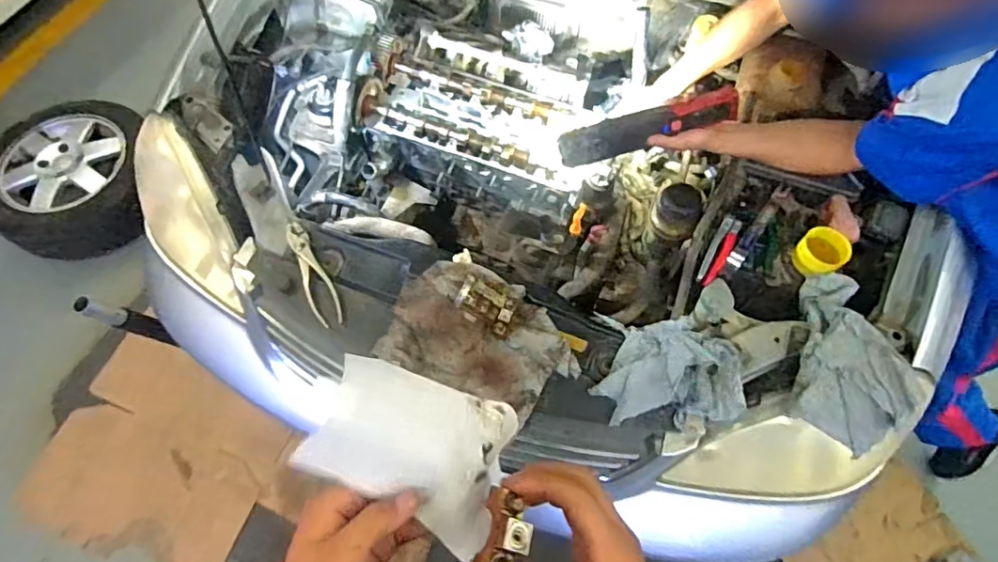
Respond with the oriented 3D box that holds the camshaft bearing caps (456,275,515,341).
[{"bbox_3d":[-0.018,0.040,0.864,0.094,0.047,0.064,25,65,11],"label":"camshaft bearing caps"}]

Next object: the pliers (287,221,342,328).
[{"bbox_3d":[-0.317,-0.013,0.924,0.048,0.015,0.188,-22,88,-12],"label":"pliers"}]

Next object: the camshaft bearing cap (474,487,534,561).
[{"bbox_3d":[0.005,0.164,0.348,0.031,0.020,0.053,13,63,5],"label":"camshaft bearing cap"}]

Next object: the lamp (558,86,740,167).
[{"bbox_3d":[0.242,-0.253,0.894,0.289,0.050,0.044,-17,64,4],"label":"lamp"}]

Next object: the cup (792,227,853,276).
[{"bbox_3d":[0.524,-0.048,0.881,0.074,0.045,0.072,0,63,-1],"label":"cup"}]

